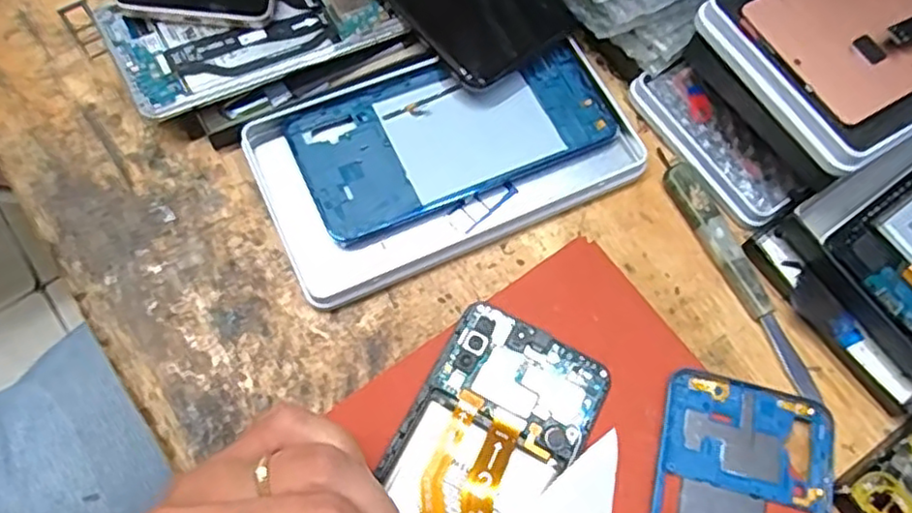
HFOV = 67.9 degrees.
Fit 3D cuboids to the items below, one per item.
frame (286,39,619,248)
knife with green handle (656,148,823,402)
[{"bbox_3d":[0.000,-0.066,0.339,0.156,0.006,0.075,-23,72,-12],"label":"frame"},{"bbox_3d":[0.135,0.006,0.326,0.015,0.008,0.133,-22,72,-12],"label":"knife with green handle"}]

